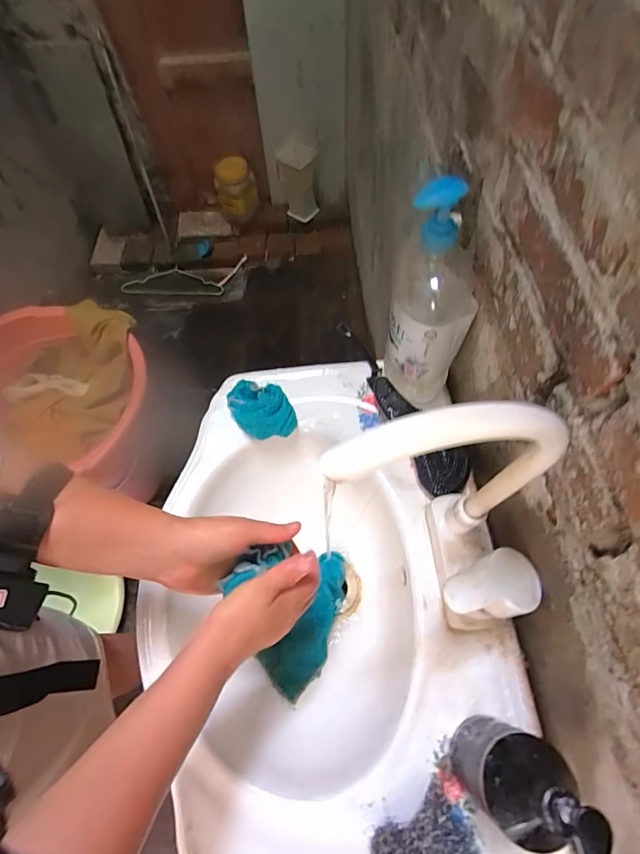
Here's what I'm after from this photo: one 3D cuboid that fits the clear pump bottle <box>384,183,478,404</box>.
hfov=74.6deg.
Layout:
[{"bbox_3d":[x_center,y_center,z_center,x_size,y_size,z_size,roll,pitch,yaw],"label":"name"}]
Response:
[{"bbox_3d":[0.126,-0.129,0.470,0.087,0.250,0.080,16,68,12],"label":"clear pump bottle"}]

